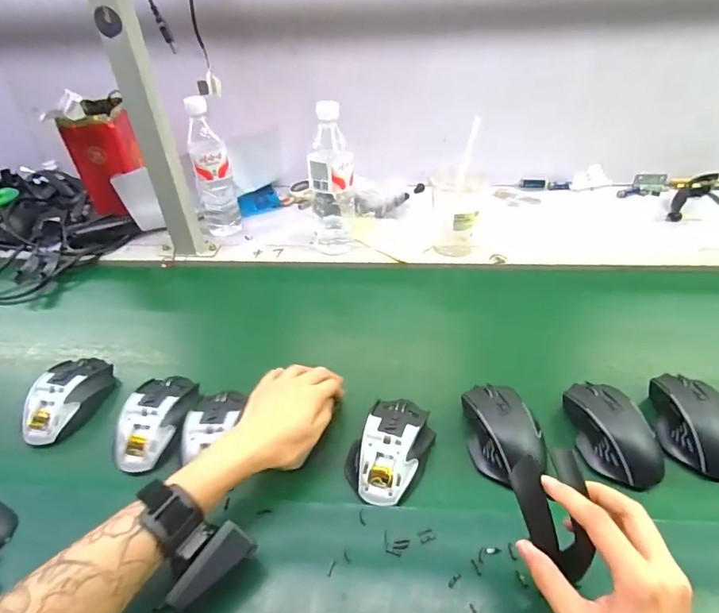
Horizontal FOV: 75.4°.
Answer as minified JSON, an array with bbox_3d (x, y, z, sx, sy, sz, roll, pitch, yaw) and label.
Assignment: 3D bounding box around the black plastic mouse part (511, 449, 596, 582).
[{"bbox_3d":[0.137,0.149,0.335,0.047,0.024,0.084,-5,76,2],"label":"black plastic mouse part"}]

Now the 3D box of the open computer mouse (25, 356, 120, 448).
[{"bbox_3d":[-0.338,0.104,0.539,0.069,0.041,0.116,4,40,8],"label":"open computer mouse"}]

